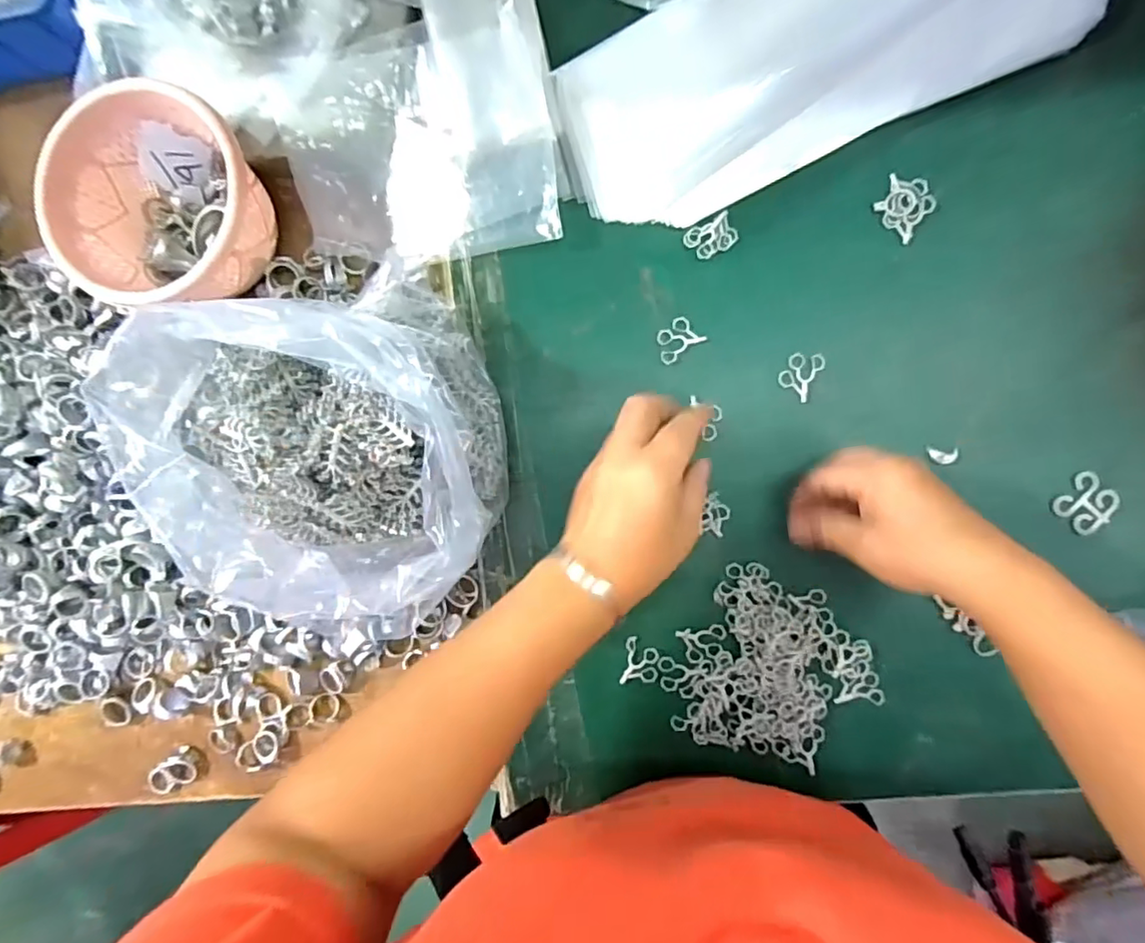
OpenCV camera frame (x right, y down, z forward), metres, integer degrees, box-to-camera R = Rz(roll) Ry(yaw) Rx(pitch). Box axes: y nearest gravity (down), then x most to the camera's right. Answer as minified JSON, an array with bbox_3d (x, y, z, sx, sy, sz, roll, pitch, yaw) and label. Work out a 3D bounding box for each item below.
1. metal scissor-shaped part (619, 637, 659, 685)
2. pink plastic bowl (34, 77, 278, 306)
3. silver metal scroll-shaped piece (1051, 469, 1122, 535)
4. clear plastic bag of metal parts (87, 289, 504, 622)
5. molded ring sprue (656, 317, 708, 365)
[{"bbox_3d":[0.051,0.142,0.431,0.026,0.004,0.034,10,92,5],"label":"metal scissor-shaped part"},{"bbox_3d":[-0.295,-0.192,0.425,0.139,0.071,0.137,0,91,5],"label":"pink plastic bowl"},{"bbox_3d":[0.356,0.023,0.401,0.033,0.005,0.036,37,94,3],"label":"silver metal scroll-shaped piece"},{"bbox_3d":[-0.144,-0.013,0.375,0.181,0.146,0.206,-17,89,7],"label":"clear plastic bag of metal parts"},{"bbox_3d":[0.077,-0.097,0.428,0.034,0.004,0.025,-35,88,5],"label":"molded ring sprue"}]

